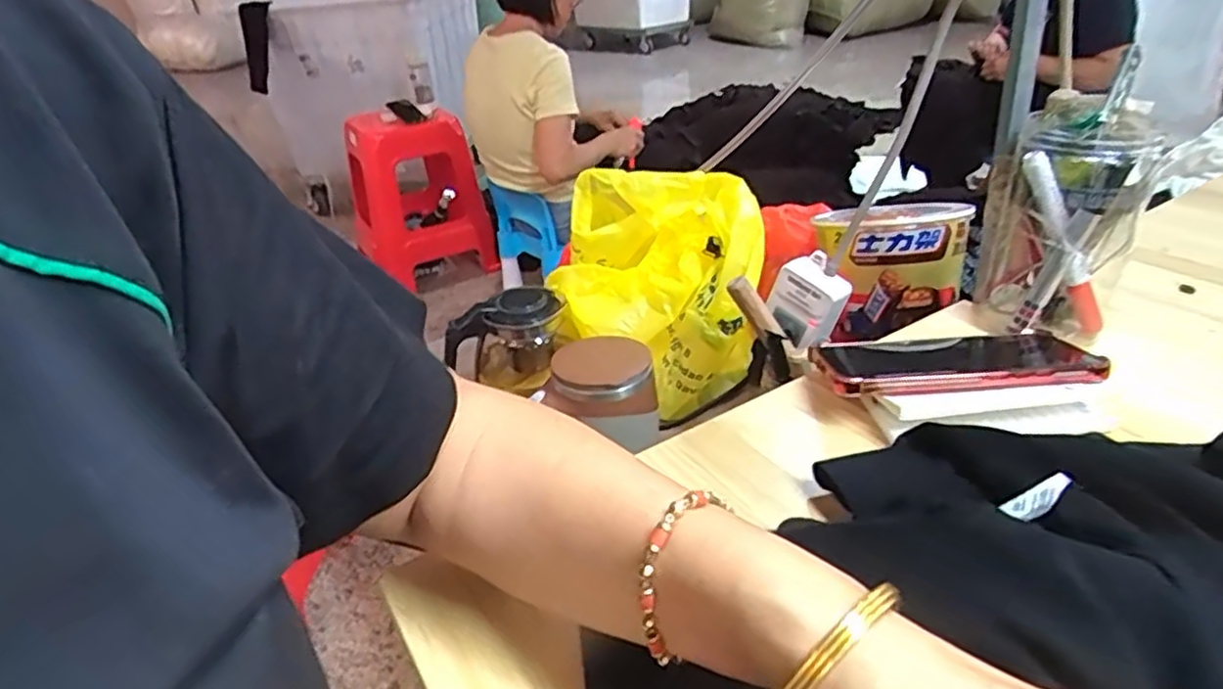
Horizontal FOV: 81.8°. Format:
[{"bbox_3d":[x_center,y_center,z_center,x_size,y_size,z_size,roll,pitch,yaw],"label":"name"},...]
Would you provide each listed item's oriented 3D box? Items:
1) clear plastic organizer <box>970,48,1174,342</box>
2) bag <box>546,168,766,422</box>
[{"bbox_3d":[0.322,-0.082,0.505,0.086,0.173,0.077,10,35,22],"label":"clear plastic organizer"},{"bbox_3d":[0.038,-0.066,0.746,0.122,0.206,0.243,-31,40,-35],"label":"bag"}]

